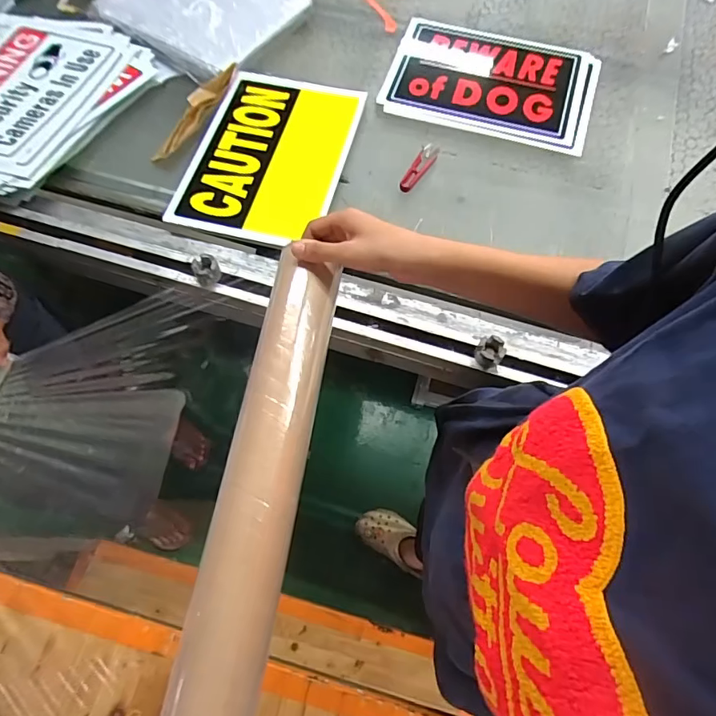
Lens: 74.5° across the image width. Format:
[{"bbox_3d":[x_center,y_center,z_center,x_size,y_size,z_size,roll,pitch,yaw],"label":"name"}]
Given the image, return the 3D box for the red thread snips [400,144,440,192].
[{"bbox_3d":[0.107,-0.327,0.811,0.031,0.009,0.111,26,70,11],"label":"red thread snips"}]

